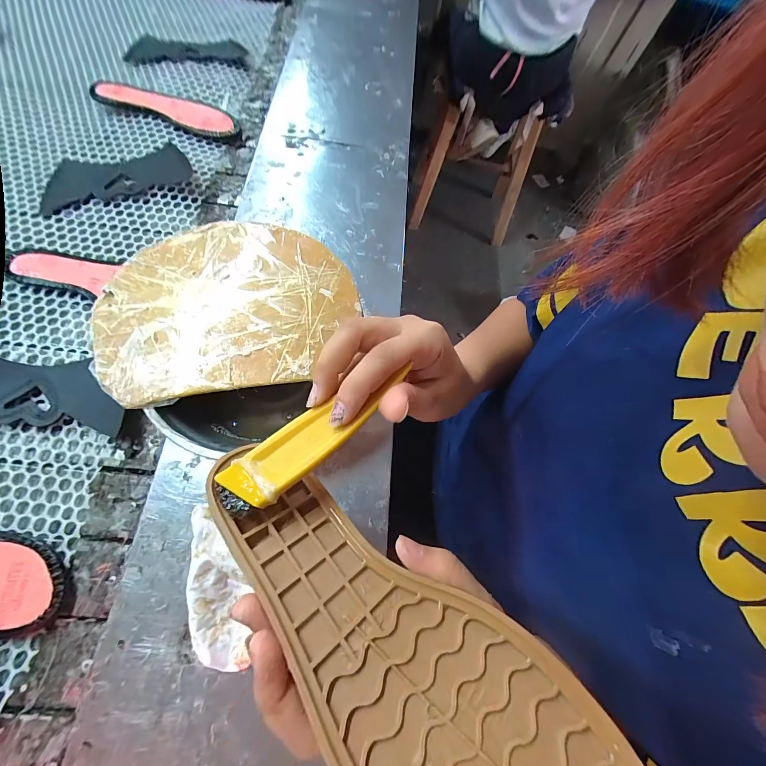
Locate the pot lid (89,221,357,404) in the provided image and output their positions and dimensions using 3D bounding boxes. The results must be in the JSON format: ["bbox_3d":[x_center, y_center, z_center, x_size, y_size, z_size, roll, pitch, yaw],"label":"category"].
[{"bbox_3d":[-0.147,-0.082,0.323,0.231,0.018,0.183,-9,70,-10],"label":"pot lid"}]

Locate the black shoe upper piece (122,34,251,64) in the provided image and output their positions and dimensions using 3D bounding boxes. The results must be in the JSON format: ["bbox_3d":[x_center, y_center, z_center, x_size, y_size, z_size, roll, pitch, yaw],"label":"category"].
[{"bbox_3d":[-0.350,-0.600,0.588,0.192,0.010,0.083,-6,66,-7],"label":"black shoe upper piece"}]

